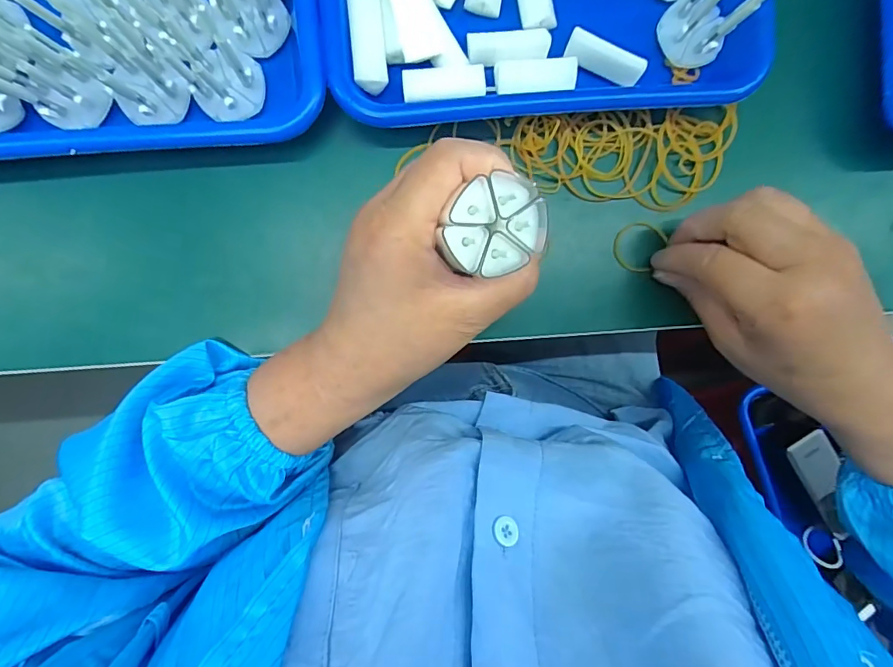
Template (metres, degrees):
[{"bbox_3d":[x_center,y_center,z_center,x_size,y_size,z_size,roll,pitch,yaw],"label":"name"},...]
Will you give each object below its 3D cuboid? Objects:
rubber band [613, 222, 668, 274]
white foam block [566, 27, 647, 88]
[{"bbox_3d":[0.118,-0.055,0.288,0.027,0.007,0.032,30,89,-4],"label":"rubber band"},{"bbox_3d":[0.091,-0.158,0.269,0.045,0.009,0.017,27,90,-4],"label":"white foam block"}]

